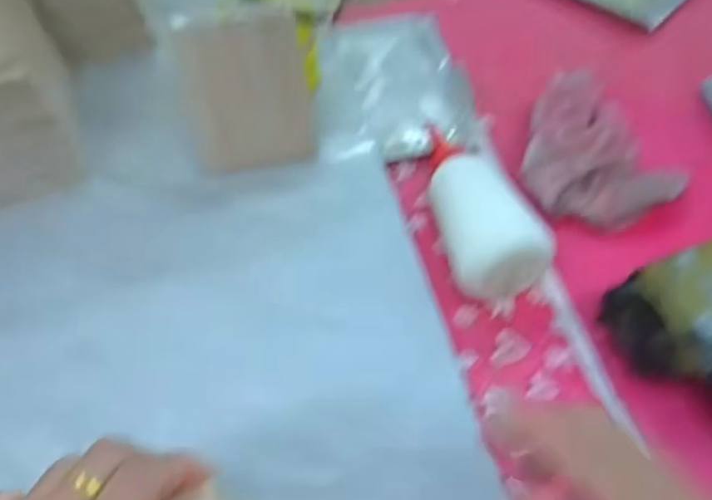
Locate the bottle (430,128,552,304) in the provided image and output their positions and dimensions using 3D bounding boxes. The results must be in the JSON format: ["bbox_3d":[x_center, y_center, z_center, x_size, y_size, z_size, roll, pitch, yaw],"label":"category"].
[{"bbox_3d":[0.085,-0.037,0.480,0.062,0.062,0.162,-12,46,-3],"label":"bottle"}]

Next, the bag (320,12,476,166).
[{"bbox_3d":[0.030,-0.142,0.561,0.126,0.021,0.160,-6,60,2],"label":"bag"}]

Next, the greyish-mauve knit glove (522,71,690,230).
[{"bbox_3d":[0.167,-0.083,0.498,0.100,0.036,0.146,-25,62,-9],"label":"greyish-mauve knit glove"}]

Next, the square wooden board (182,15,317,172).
[{"bbox_3d":[-0.078,-0.114,0.494,0.086,0.106,0.007,-10,26,-6],"label":"square wooden board"}]

